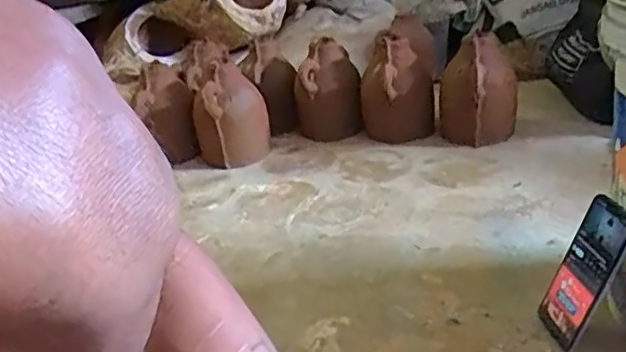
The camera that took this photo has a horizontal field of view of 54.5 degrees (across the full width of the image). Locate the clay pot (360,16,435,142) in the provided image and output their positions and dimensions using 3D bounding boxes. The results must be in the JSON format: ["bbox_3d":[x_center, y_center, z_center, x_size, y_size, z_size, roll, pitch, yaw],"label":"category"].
[{"bbox_3d":[0.181,-0.196,1.235,0.142,0.209,0.123,-11,24,-8],"label":"clay pot"}]

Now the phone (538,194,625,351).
[{"bbox_3d":[0.286,0.102,0.643,0.014,0.158,0.076,13,18,-19],"label":"phone"}]

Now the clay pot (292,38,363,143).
[{"bbox_3d":[0.030,-0.177,1.283,0.140,0.189,0.121,-6,24,2],"label":"clay pot"}]

